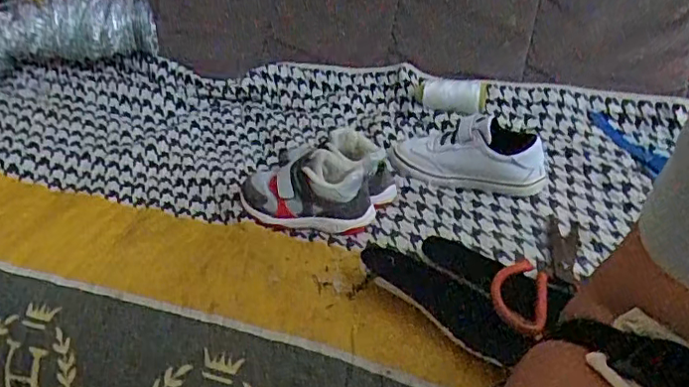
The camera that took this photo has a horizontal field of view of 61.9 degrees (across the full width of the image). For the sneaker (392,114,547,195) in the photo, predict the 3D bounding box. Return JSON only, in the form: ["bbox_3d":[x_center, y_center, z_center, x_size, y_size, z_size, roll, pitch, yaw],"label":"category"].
[{"bbox_3d":[0.156,-0.055,0.719,0.178,0.083,0.063,5,32,7],"label":"sneaker"}]

